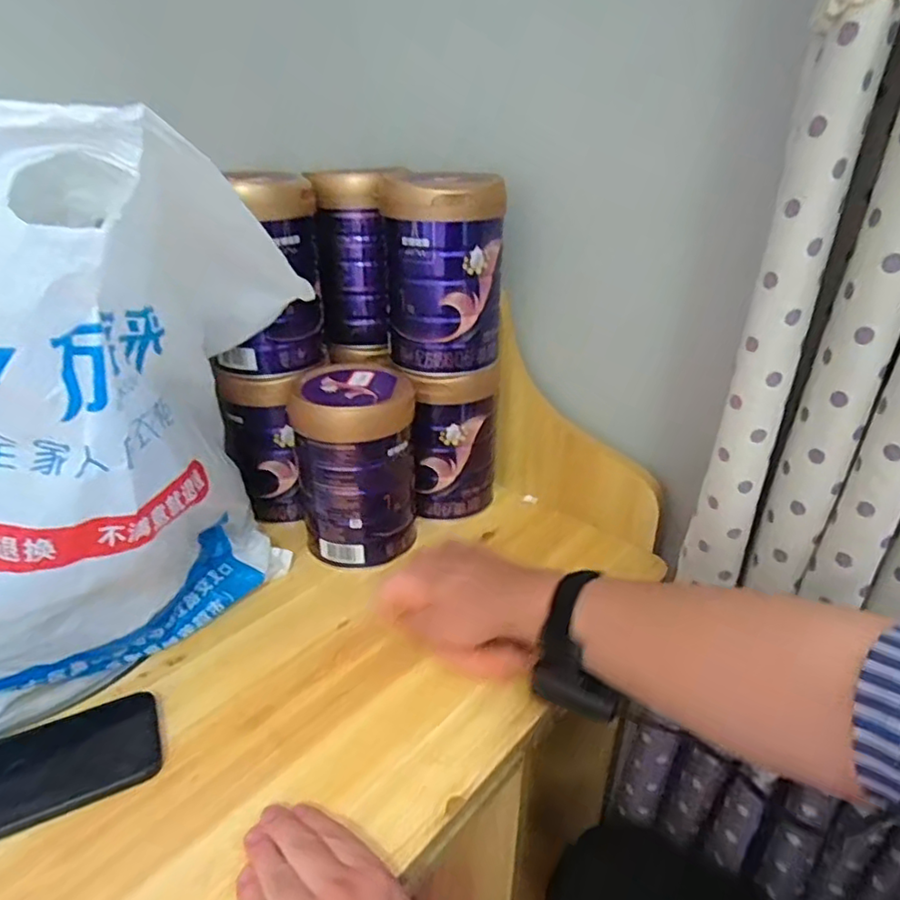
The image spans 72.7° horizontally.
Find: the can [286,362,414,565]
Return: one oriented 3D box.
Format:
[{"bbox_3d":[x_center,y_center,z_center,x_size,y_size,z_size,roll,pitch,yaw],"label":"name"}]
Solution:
[{"bbox_3d":[-0.100,0.015,0.681,0.121,0.185,0.143,2,33,0],"label":"can"}]

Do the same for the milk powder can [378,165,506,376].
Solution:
[{"bbox_3d":[-0.005,-0.195,0.665,0.120,0.186,0.112,1,33,-1],"label":"milk powder can"}]

